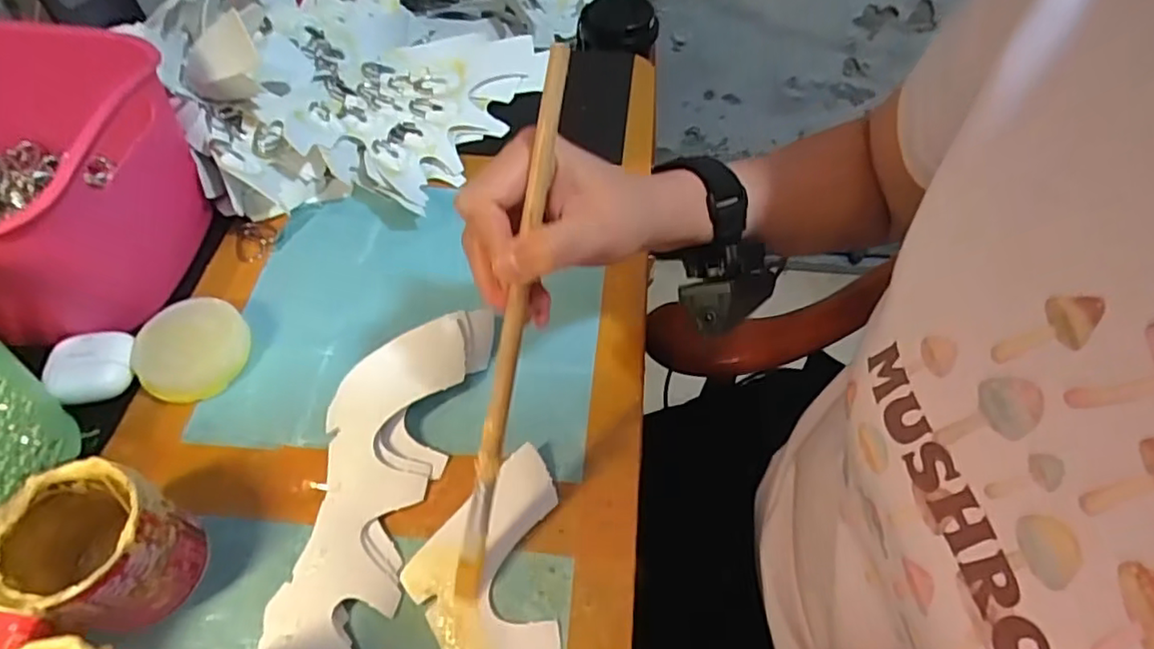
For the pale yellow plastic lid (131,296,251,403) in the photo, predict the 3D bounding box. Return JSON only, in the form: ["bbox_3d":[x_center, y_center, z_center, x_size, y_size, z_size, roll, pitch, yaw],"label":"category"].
[{"bbox_3d":[-0.249,0.015,0.410,0.061,0.014,0.069,37,59,-11],"label":"pale yellow plastic lid"}]

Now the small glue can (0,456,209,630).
[{"bbox_3d":[-0.235,0.113,0.317,0.068,0.075,0.064,1,55,-1],"label":"small glue can"}]

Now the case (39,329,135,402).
[{"bbox_3d":[-0.308,0.028,0.407,0.047,0.026,0.043,-18,57,-14],"label":"case"}]

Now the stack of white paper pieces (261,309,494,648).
[{"bbox_3d":[-0.116,0.090,0.356,0.076,0.034,0.234,10,55,5],"label":"stack of white paper pieces"}]

